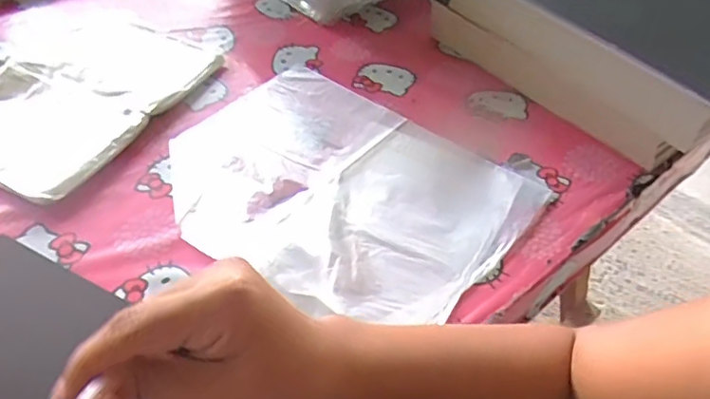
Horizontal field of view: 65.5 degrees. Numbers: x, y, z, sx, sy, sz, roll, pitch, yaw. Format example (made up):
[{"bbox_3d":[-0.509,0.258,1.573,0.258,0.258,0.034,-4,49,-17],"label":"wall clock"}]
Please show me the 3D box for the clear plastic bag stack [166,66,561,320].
[{"bbox_3d":[-0.027,-0.025,0.635,0.401,0.016,0.301,32,54,25],"label":"clear plastic bag stack"}]

